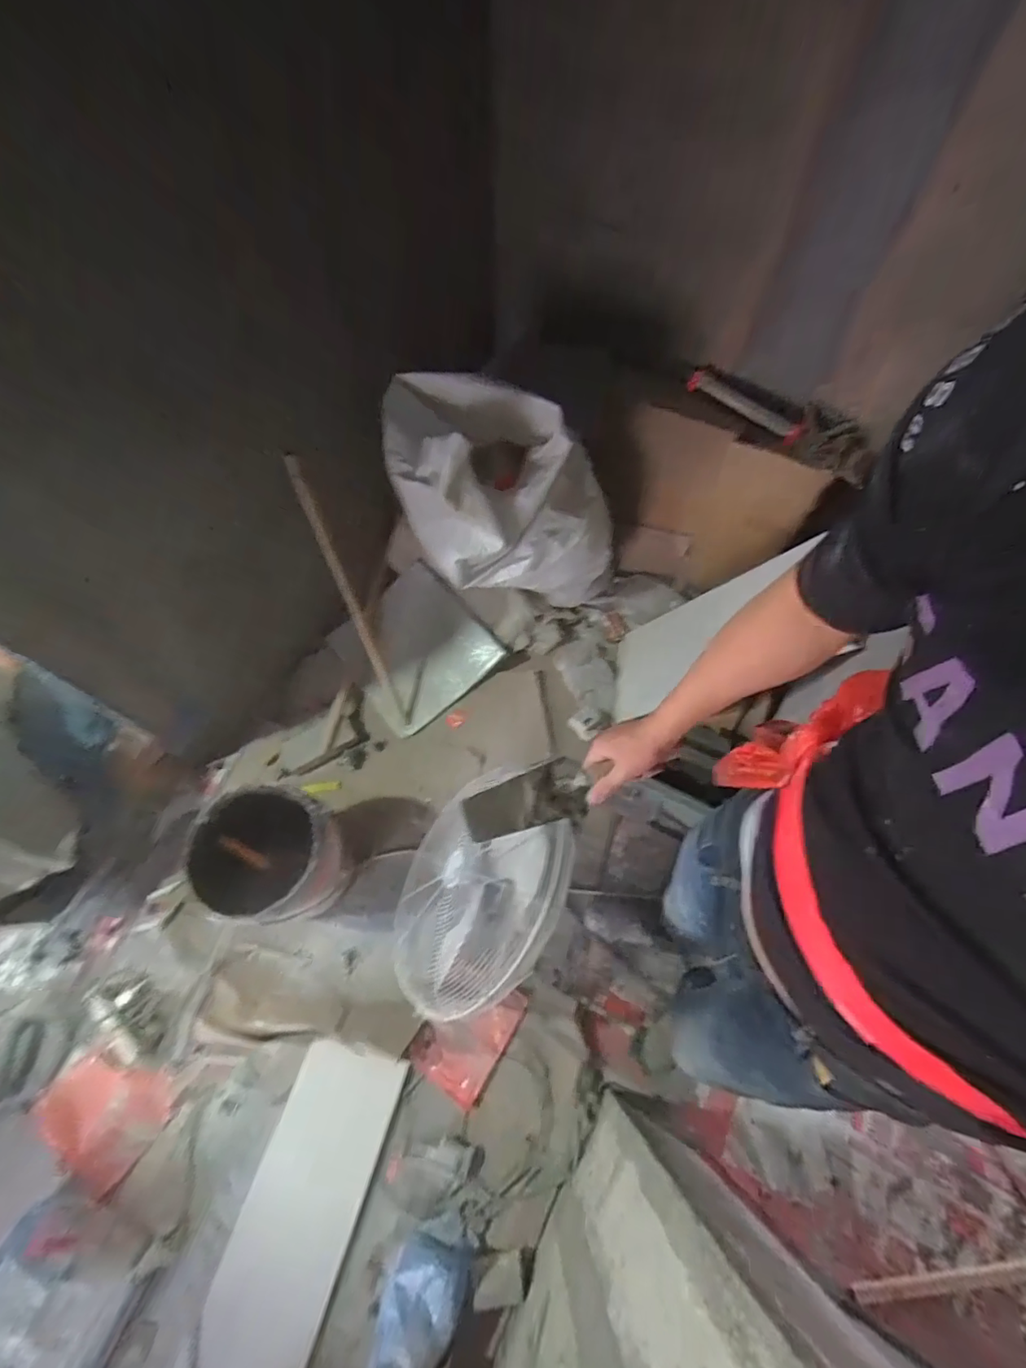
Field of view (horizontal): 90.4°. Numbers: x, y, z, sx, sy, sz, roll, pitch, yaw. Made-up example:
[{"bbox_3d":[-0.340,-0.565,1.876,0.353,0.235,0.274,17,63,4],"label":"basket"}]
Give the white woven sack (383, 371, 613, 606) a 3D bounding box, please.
[{"bbox_3d":[-0.003,-0.511,1.500,0.610,0.666,0.420,-21,66,-9],"label":"white woven sack"}]

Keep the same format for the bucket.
[{"bbox_3d":[-0.606,0.444,1.316,0.324,0.302,0.301,0,64,0],"label":"bucket"}]

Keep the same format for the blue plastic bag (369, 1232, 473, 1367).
[{"bbox_3d":[-0.190,1.254,1.006,0.155,0.102,0.211,17,65,8],"label":"blue plastic bag"}]

